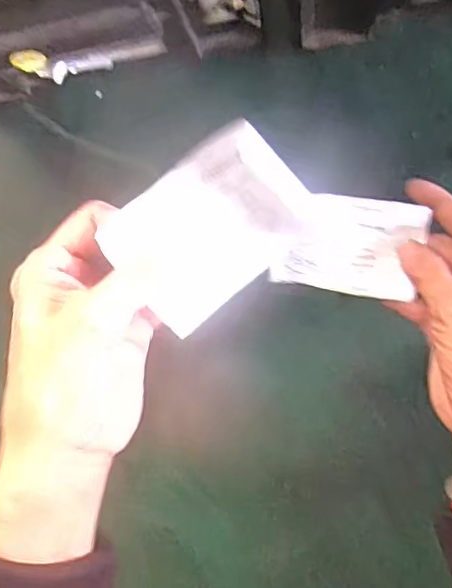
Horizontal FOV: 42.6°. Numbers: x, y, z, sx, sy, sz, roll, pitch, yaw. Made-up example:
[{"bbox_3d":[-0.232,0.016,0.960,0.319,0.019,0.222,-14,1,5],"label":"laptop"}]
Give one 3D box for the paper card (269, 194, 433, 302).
[{"bbox_3d":[0.069,-0.027,0.329,0.080,0.006,0.054,10,107,17],"label":"paper card"}]

